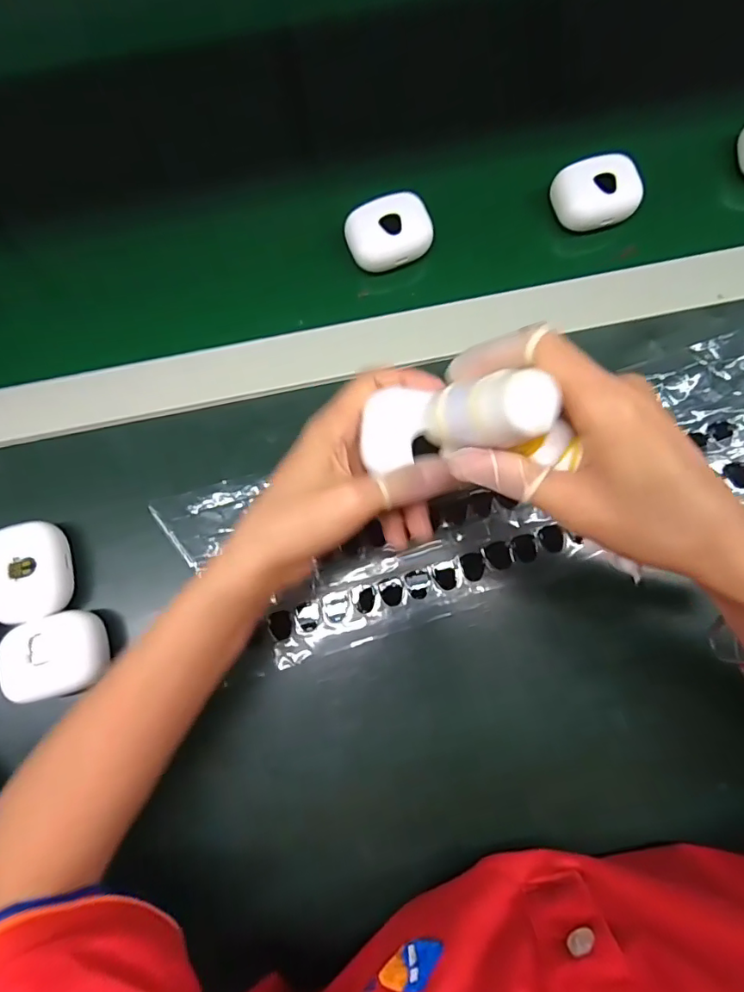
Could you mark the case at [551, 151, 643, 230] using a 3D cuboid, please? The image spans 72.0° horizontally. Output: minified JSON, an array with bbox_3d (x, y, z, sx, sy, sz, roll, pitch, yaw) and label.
[{"bbox_3d":[0.161,-0.216,0.366,0.051,0.023,0.044,-18,79,-2],"label":"case"}]

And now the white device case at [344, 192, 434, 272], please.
[{"bbox_3d":[0.012,-0.189,0.364,0.058,0.018,0.046,-21,80,-3],"label":"white device case"}]

